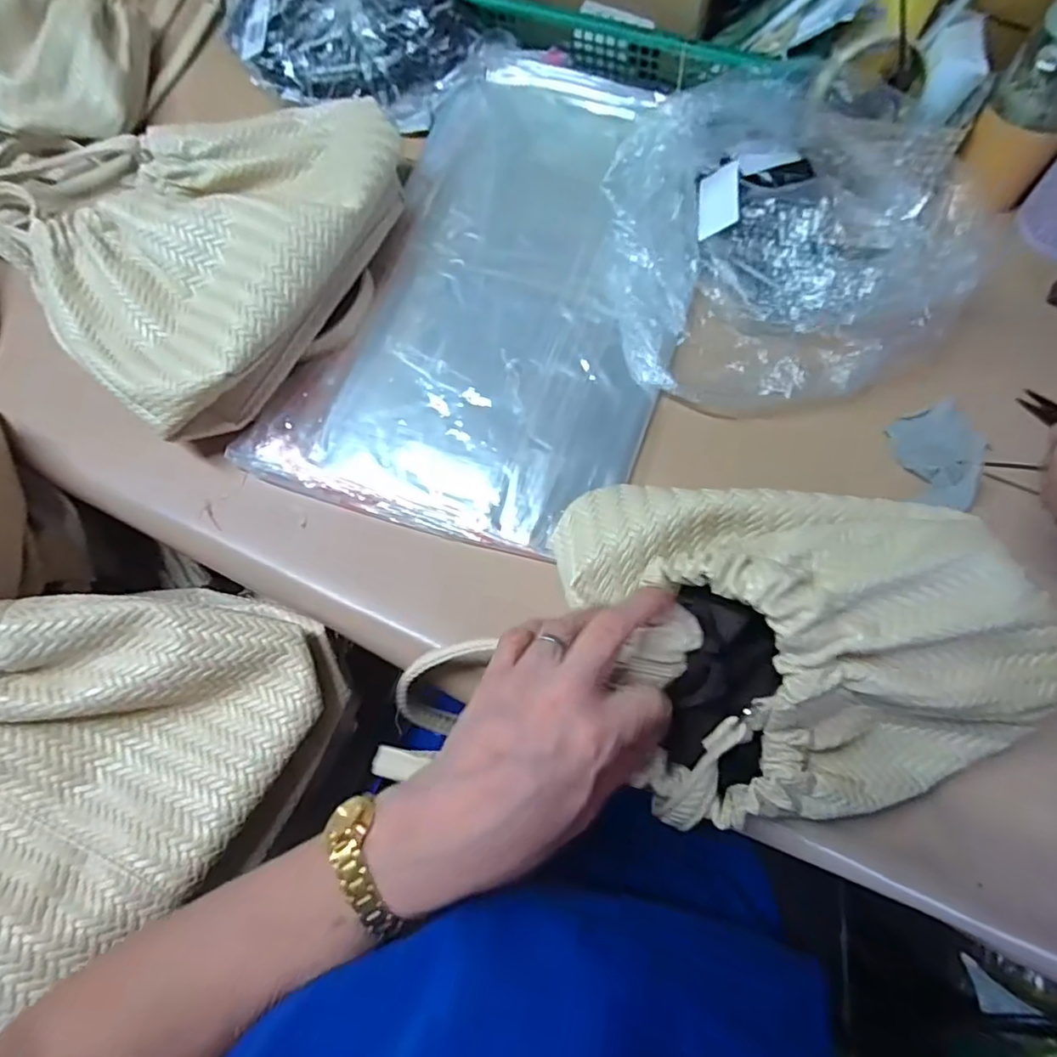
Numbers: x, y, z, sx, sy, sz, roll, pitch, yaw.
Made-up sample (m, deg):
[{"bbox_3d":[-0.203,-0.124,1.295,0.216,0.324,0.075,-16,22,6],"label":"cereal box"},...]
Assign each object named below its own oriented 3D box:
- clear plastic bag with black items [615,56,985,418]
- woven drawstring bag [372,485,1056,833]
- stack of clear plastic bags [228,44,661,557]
[{"bbox_3d":[0.200,-0.224,0.437,0.263,0.081,0.235,-19,70,-5],"label":"clear plastic bag with black items"},{"bbox_3d":[0.158,0.063,0.318,0.282,0.090,0.190,8,70,5],"label":"woven drawstring bag"},{"bbox_3d":[-0.006,-0.212,0.487,0.266,0.027,0.464,19,71,9],"label":"stack of clear plastic bags"}]

